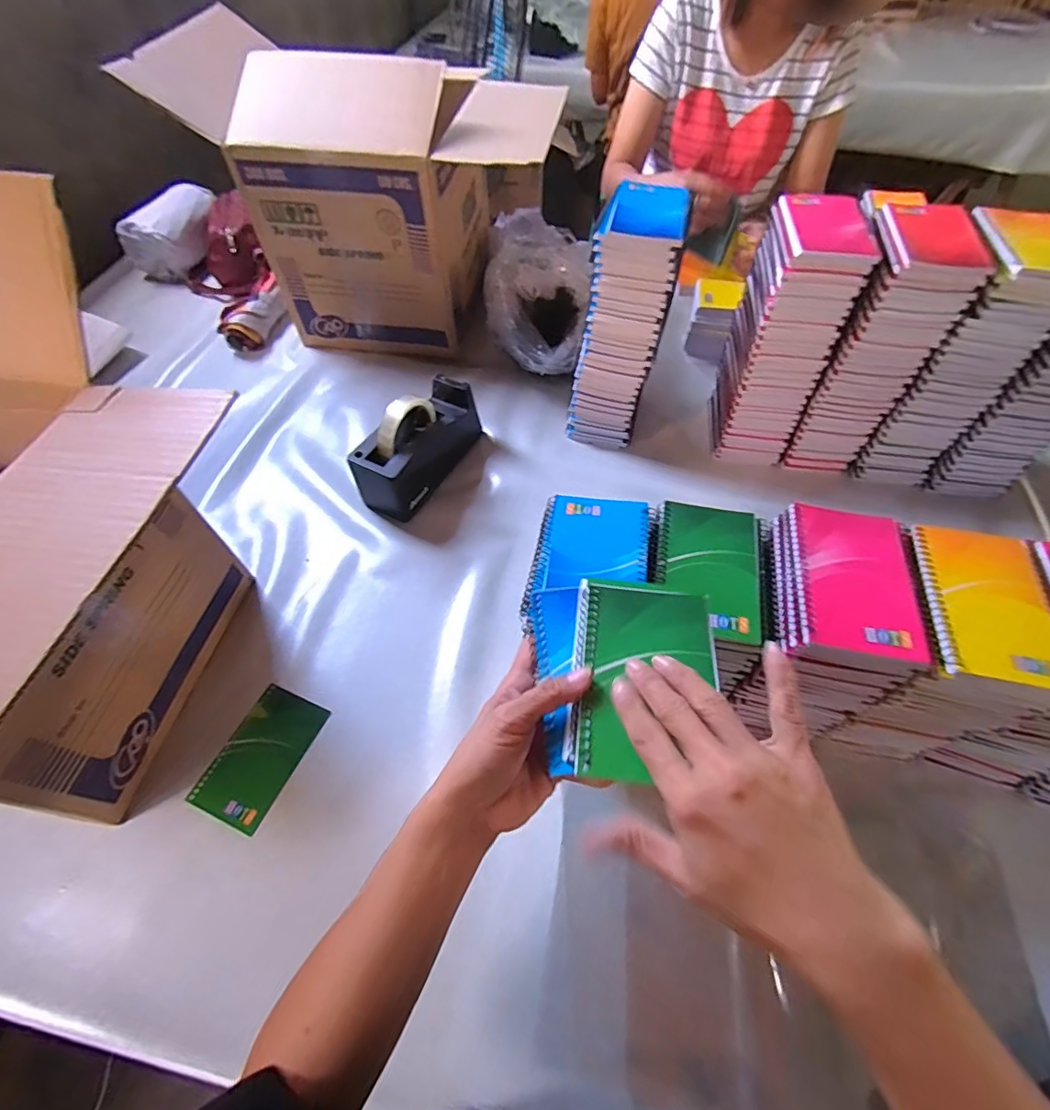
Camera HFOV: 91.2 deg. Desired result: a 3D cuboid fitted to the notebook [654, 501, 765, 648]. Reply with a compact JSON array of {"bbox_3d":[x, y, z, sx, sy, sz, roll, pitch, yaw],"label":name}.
[{"bbox_3d":[0.156,0.010,0.435,0.085,0.008,0.130,10,58,8],"label":"notebook"}]

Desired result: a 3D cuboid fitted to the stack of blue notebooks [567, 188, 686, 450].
[{"bbox_3d":[0.131,-0.294,0.675,0.105,0.276,0.139,16,59,12],"label":"stack of blue notebooks"}]

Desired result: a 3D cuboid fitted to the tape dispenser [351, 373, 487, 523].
[{"bbox_3d":[-0.140,-0.158,0.700,0.067,0.115,0.206,27,62,18],"label":"tape dispenser"}]

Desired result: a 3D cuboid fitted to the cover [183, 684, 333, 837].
[{"bbox_3d":[-0.272,0.207,0.533,0.079,0.010,0.129,20,60,14],"label":"cover"}]

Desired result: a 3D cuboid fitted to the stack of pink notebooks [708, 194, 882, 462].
[{"bbox_3d":[0.320,-0.271,0.653,0.103,0.265,0.145,6,57,5],"label":"stack of pink notebooks"}]

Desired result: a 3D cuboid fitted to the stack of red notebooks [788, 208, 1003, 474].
[{"bbox_3d":[0.429,-0.252,0.643,0.105,0.285,0.130,17,59,12],"label":"stack of red notebooks"}]

